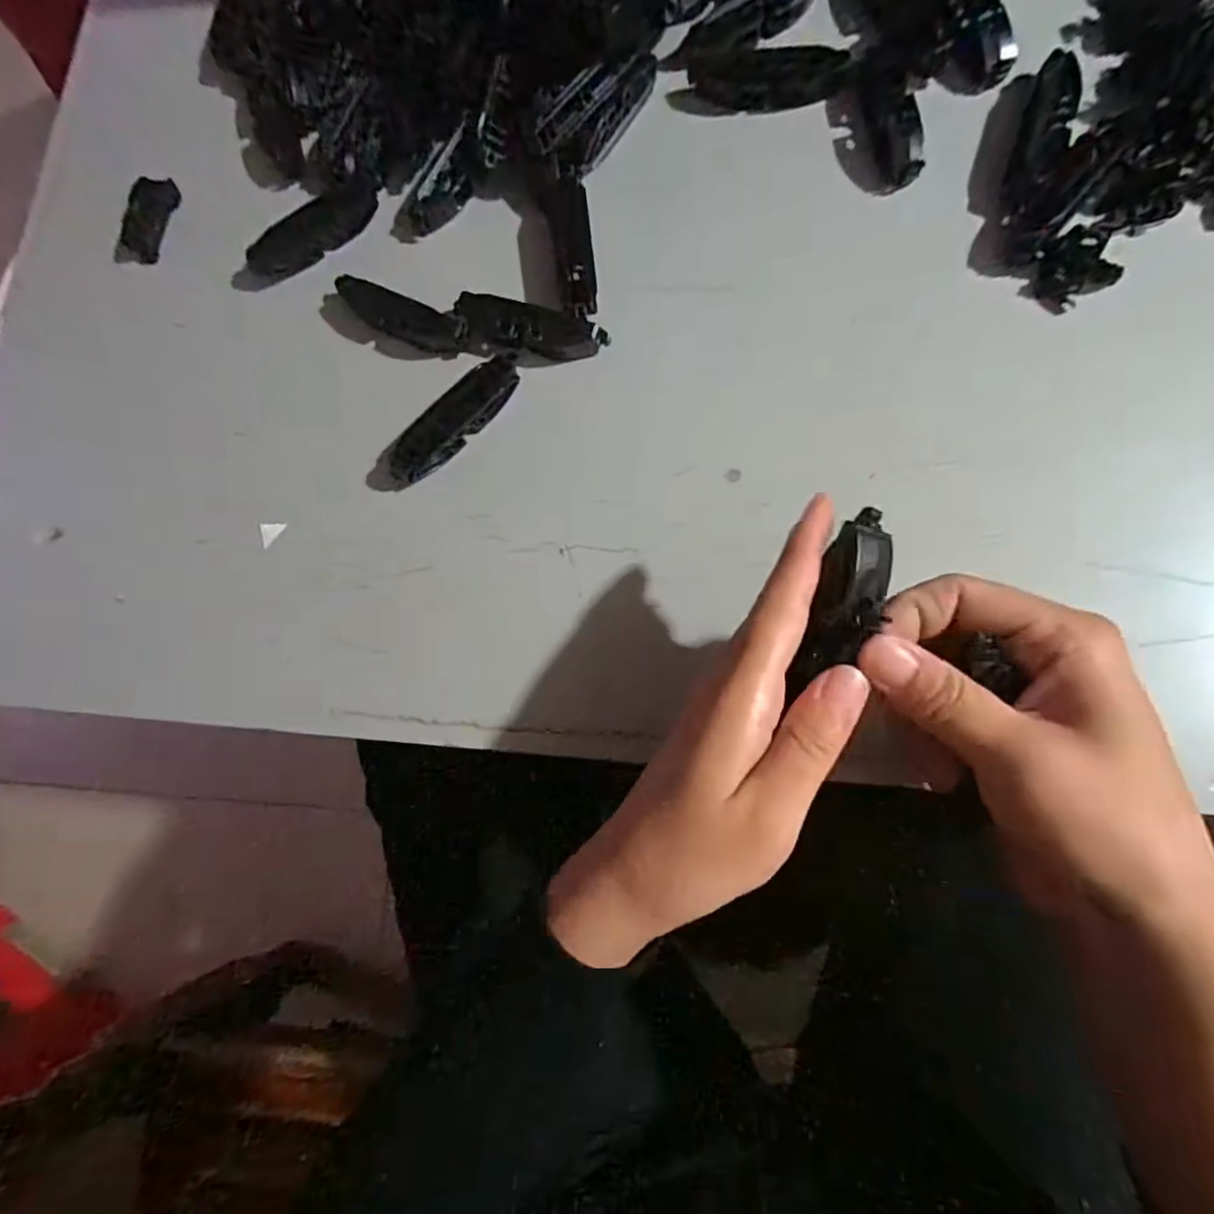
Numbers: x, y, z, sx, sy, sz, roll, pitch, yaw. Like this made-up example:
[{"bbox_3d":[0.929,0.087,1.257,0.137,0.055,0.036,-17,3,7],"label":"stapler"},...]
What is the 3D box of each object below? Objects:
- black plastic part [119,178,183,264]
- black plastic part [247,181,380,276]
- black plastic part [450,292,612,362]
[{"bbox_3d":[-0.258,-0.219,0.368,0.023,0.004,0.047,12,85,-13],"label":"black plastic part"},{"bbox_3d":[-0.153,-0.197,0.339,0.073,0.013,0.024,-37,76,0],"label":"black plastic part"},{"bbox_3d":[-0.039,-0.136,0.323,0.076,0.005,0.027,16,82,12],"label":"black plastic part"}]

